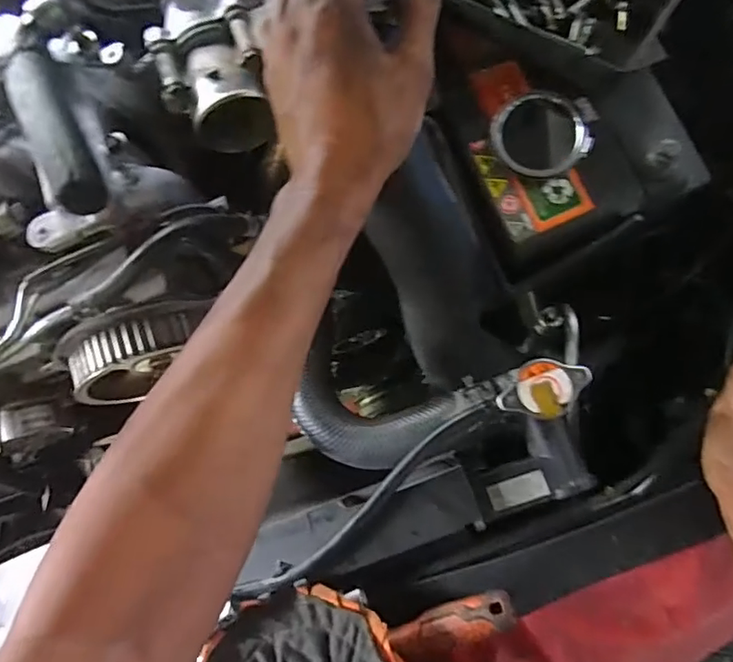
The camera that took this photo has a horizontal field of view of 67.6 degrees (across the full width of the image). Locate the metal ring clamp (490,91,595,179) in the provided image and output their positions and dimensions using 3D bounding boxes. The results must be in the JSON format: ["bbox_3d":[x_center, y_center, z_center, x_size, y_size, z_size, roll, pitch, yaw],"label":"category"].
[{"bbox_3d":[0.130,-0.145,0.410,0.073,0.016,0.063,33,88,10],"label":"metal ring clamp"}]

